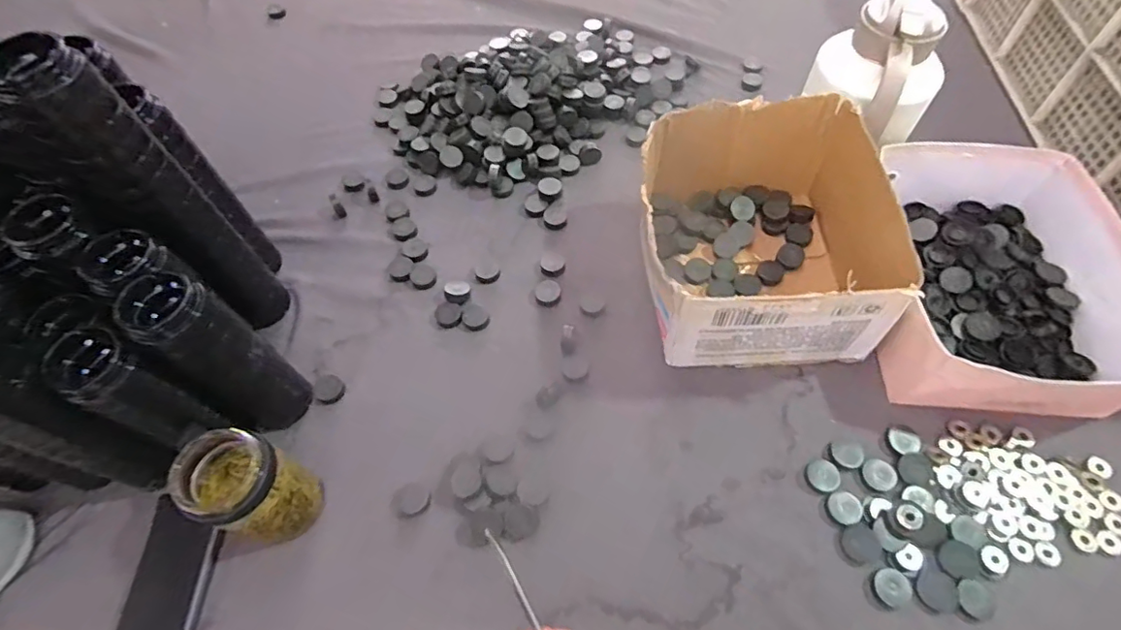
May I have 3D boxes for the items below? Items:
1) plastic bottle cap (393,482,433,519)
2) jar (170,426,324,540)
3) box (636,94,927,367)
[{"bbox_3d":[-0.154,0.193,0.559,0.037,0.016,0.035,-1,58,2],"label":"plastic bottle cap"},{"bbox_3d":[-0.289,0.169,0.514,0.073,0.139,0.073,-1,58,2],"label":"jar"},{"bbox_3d":[0.227,-0.093,0.631,0.255,0.156,0.275,1,59,3],"label":"box"}]

